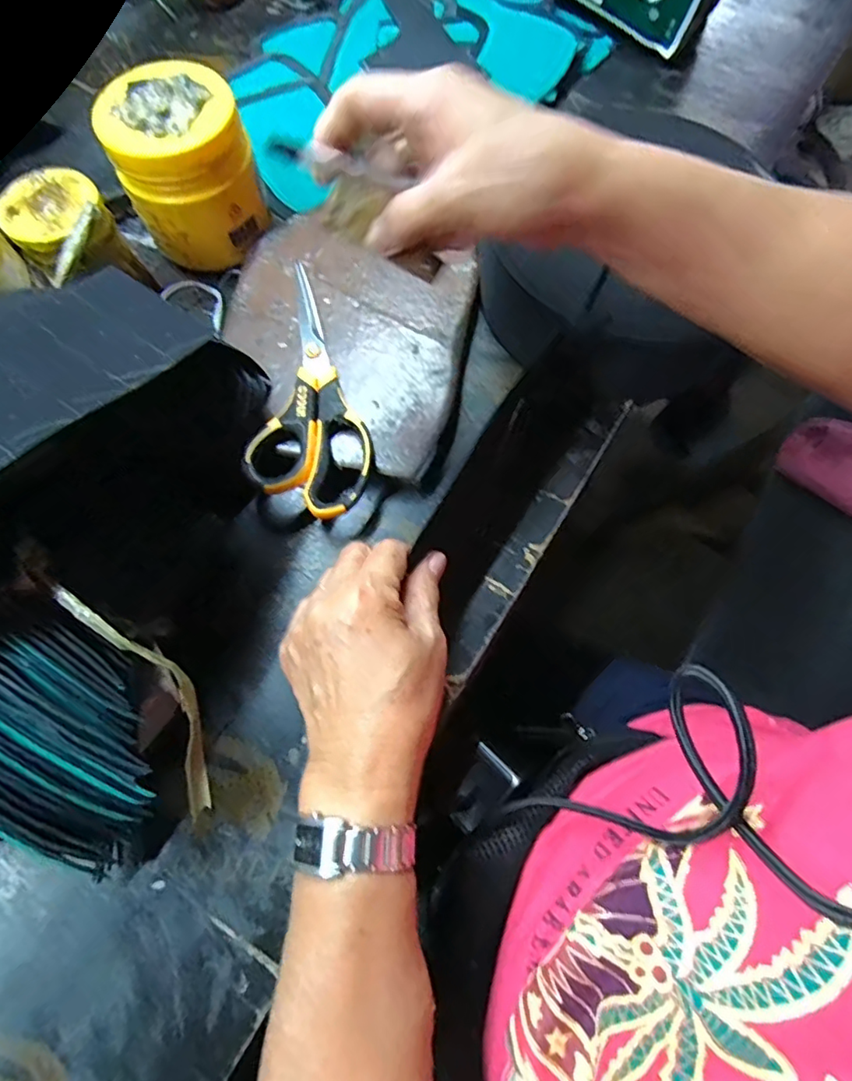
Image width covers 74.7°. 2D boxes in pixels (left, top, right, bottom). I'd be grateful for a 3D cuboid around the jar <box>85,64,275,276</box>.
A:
[{"bbox_3d":[-0.173,-0.267,0.411,0.089,0.103,0.090,0,70,-1],"label":"jar"}]

